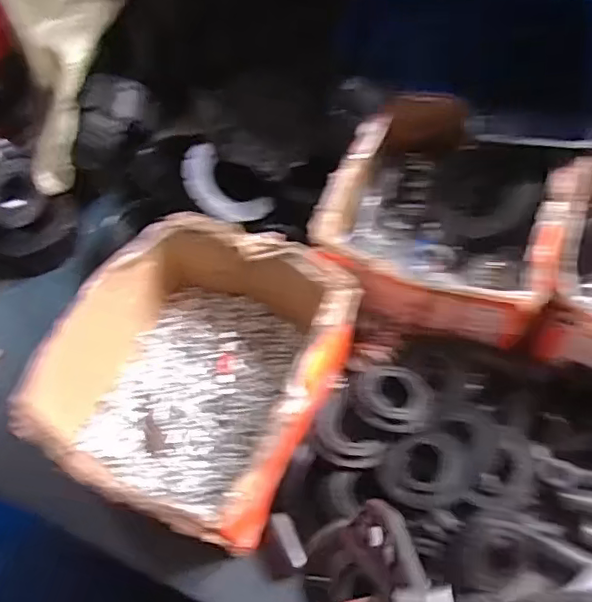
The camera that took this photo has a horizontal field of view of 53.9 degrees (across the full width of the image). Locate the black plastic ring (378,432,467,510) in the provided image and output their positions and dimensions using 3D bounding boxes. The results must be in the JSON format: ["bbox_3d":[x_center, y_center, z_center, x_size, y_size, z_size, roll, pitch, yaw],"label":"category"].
[{"bbox_3d":[0.068,0.088,0.306,0.046,0.008,0.039,-13,57,-5],"label":"black plastic ring"}]

